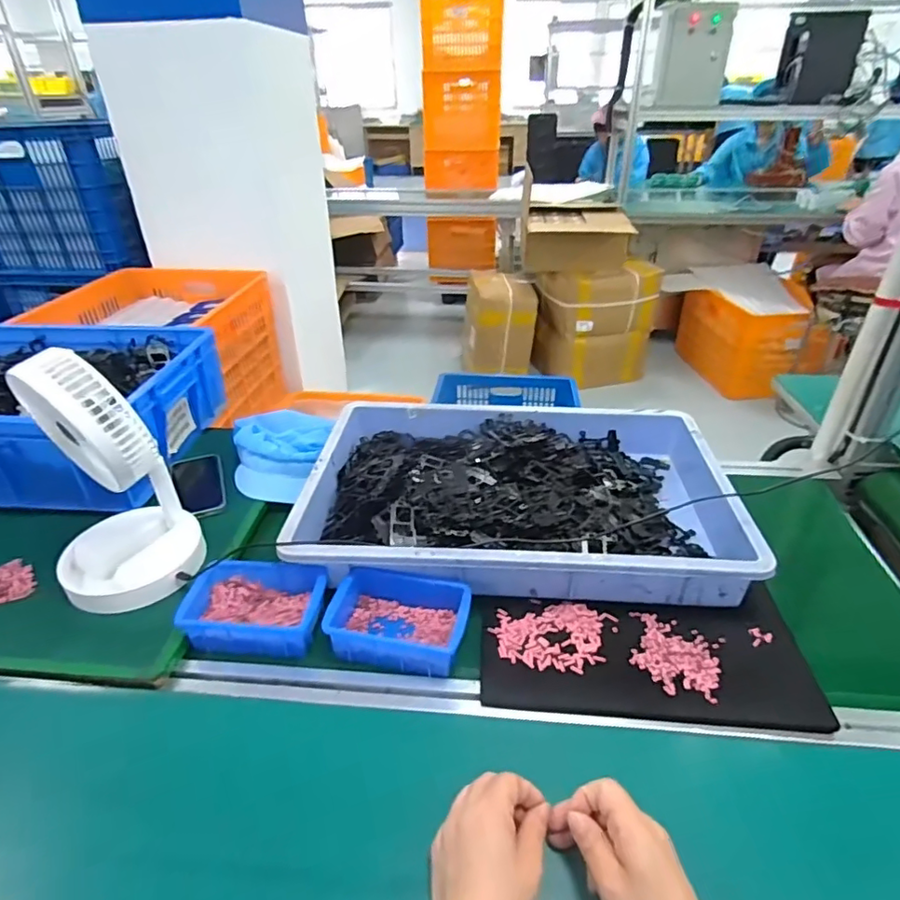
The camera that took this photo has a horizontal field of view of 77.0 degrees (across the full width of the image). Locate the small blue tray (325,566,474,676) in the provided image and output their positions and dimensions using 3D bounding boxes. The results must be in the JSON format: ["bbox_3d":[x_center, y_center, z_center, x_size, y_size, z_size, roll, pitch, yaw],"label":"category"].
[{"bbox_3d":[-0.058,0.190,0.642,0.156,0.047,0.104,5,33,8],"label":"small blue tray"}]

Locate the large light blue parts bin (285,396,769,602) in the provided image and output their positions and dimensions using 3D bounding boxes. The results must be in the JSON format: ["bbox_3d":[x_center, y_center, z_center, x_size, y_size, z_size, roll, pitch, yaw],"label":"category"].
[{"bbox_3d":[0.095,0.062,0.801,0.557,0.096,0.365,2,32,4],"label":"large light blue parts bin"}]

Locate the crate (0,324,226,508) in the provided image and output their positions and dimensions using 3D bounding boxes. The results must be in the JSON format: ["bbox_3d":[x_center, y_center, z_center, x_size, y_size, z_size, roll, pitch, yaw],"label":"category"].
[{"bbox_3d":[-0.656,-0.070,0.876,0.485,0.127,0.360,2,32,4],"label":"crate"}]

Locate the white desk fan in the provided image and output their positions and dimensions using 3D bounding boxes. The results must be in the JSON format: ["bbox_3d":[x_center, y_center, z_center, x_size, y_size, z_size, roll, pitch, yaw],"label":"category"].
[{"bbox_3d":[-0.400,0.026,0.650,0.159,0.279,0.148,-24,39,-32],"label":"white desk fan"}]

